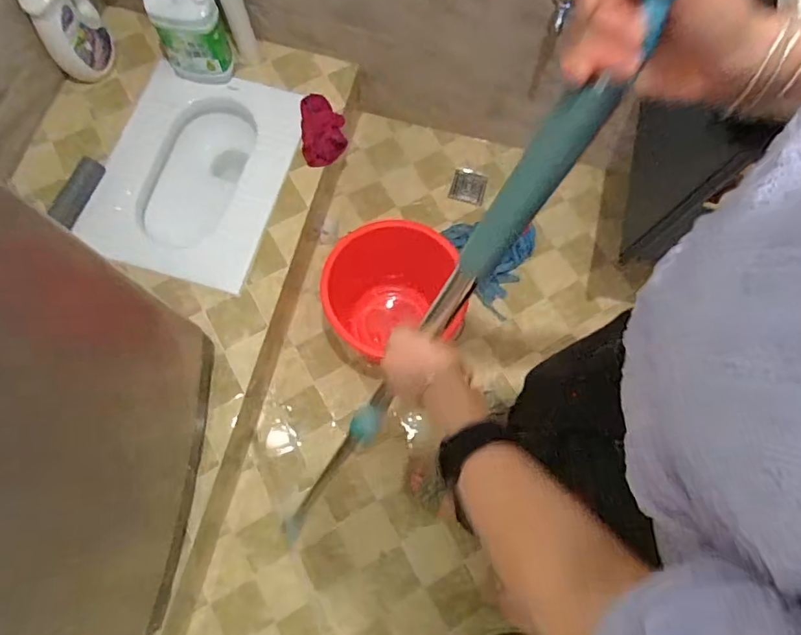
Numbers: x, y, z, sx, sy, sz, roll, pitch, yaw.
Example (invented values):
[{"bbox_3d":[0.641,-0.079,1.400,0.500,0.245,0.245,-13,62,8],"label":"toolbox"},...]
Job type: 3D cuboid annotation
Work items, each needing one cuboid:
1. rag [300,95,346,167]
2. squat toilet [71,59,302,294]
[{"bbox_3d":[-0.189,-0.463,1.231,0.103,0.037,0.201,-5,73,-4],"label":"rag"},{"bbox_3d":[-0.495,-0.369,1.283,0.412,0.196,0.484,16,73,3],"label":"squat toilet"}]

